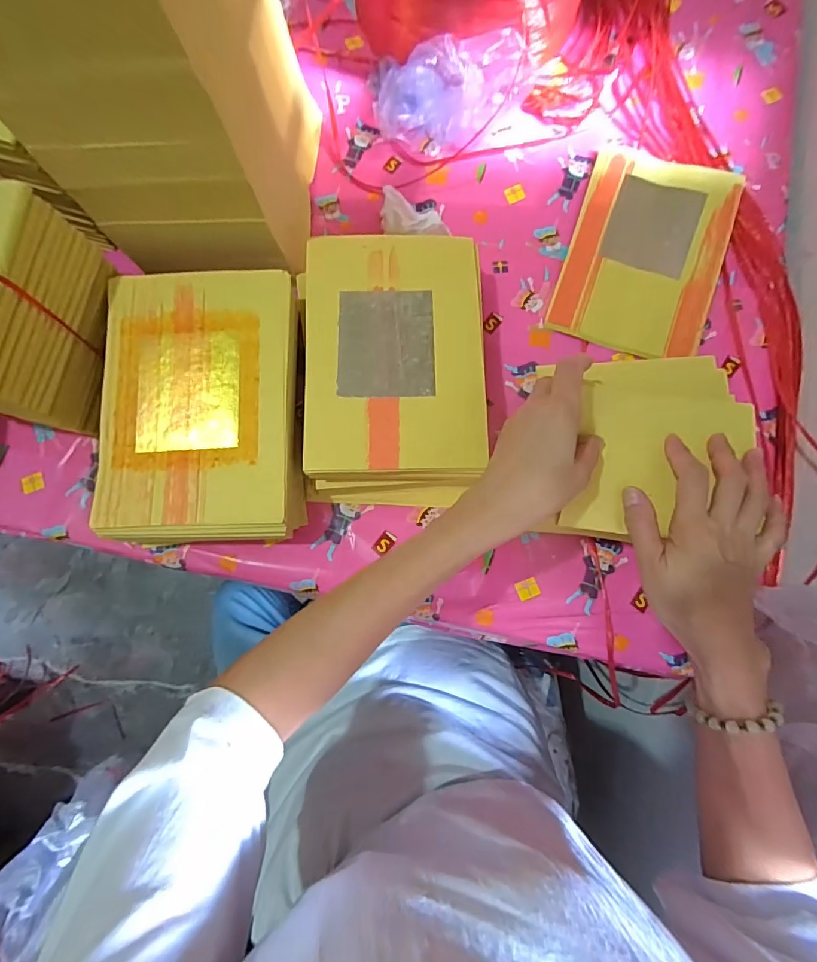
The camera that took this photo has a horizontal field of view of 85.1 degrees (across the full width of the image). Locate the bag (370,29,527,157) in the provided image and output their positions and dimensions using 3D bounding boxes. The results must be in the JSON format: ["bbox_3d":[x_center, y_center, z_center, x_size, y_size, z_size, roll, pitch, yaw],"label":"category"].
[{"bbox_3d":[0.042,-0.436,0.496,0.175,0.064,0.101,3,80,0],"label":"bag"}]

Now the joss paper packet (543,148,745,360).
[{"bbox_3d":[0.257,-0.247,0.480,0.157,0.018,0.227,19,80,3],"label":"joss paper packet"}]

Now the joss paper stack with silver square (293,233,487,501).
[{"bbox_3d":[-0.013,-0.106,0.434,0.165,0.065,0.249,0,80,0],"label":"joss paper stack with silver square"}]

